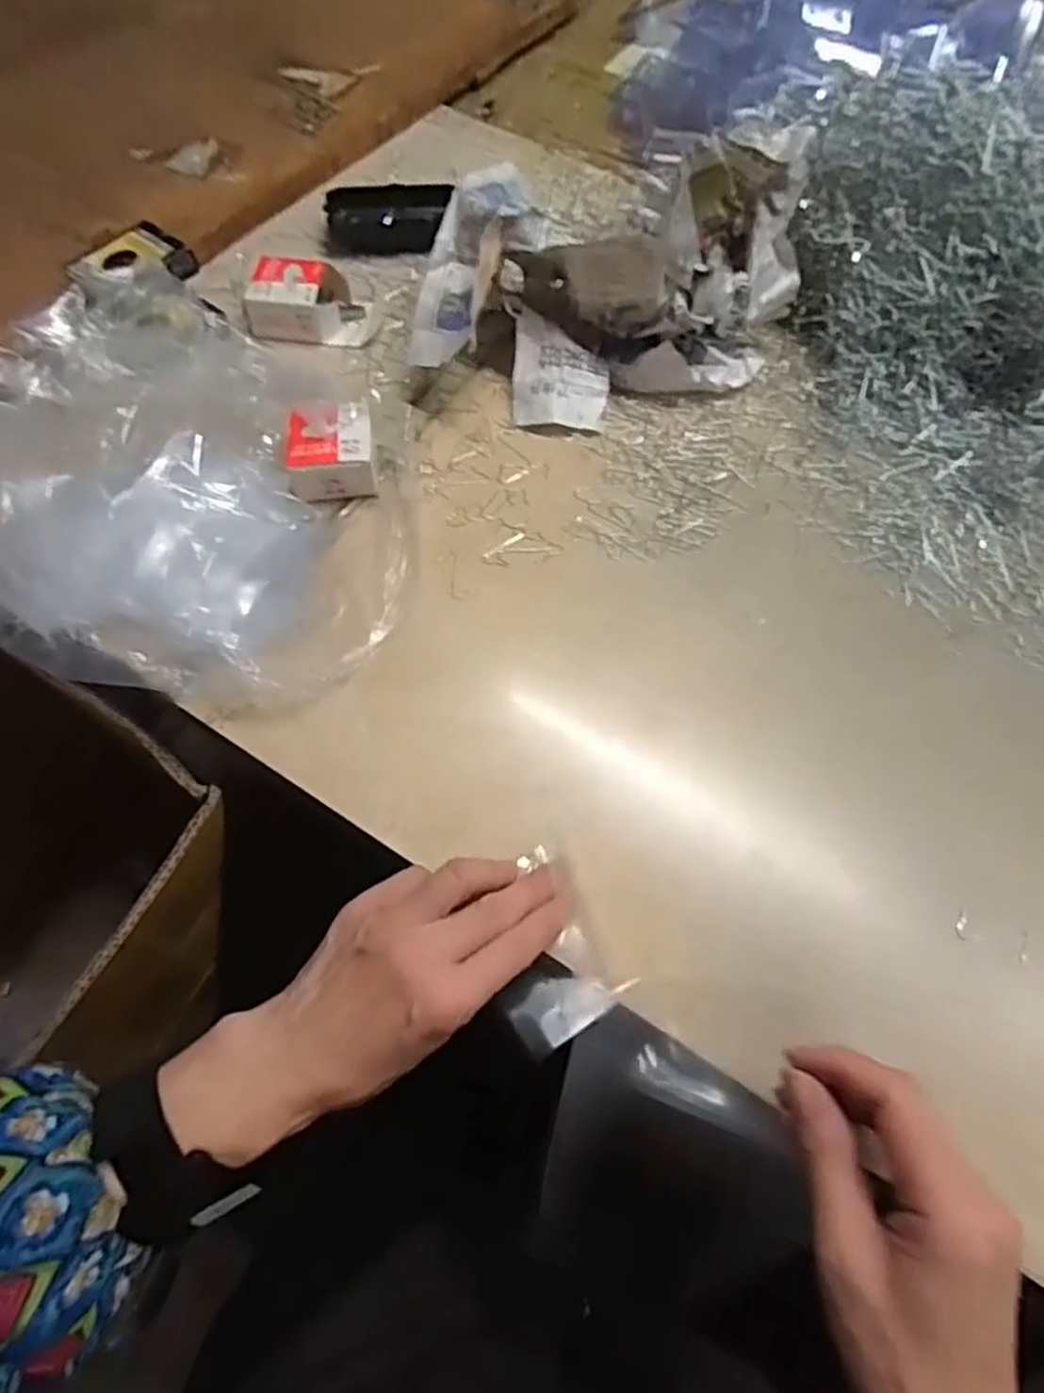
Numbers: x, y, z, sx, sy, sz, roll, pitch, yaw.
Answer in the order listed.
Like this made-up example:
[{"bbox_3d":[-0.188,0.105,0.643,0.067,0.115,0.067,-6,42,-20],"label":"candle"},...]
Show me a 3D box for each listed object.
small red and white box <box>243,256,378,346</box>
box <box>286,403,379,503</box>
[{"bbox_3d":[-0.155,-0.290,0.536,0.083,0.027,0.053,9,63,5],"label":"small red and white box"},{"bbox_3d":[-0.121,-0.157,0.467,0.052,0.032,0.055,-8,63,-5],"label":"box"}]

